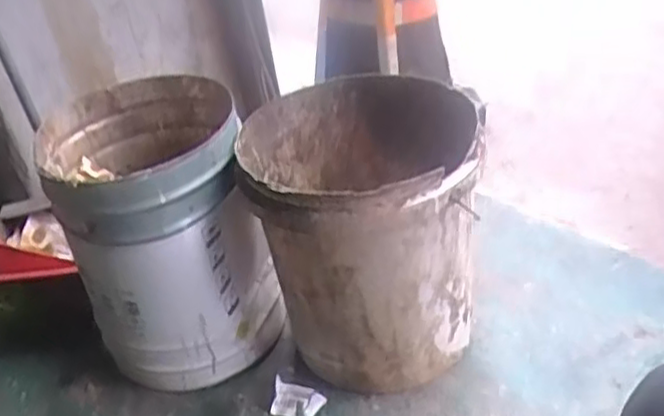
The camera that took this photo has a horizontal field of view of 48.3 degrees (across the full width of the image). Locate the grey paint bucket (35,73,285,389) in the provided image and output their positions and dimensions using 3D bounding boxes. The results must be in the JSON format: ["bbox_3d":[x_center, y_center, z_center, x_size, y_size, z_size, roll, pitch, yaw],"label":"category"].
[{"bbox_3d":[-0.225,0.042,1.024,0.247,0.351,0.272,-18,34,-16],"label":"grey paint bucket"}]

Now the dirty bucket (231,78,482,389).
[{"bbox_3d":[0.045,0.044,0.985,0.276,0.334,0.290,-7,33,1],"label":"dirty bucket"}]

